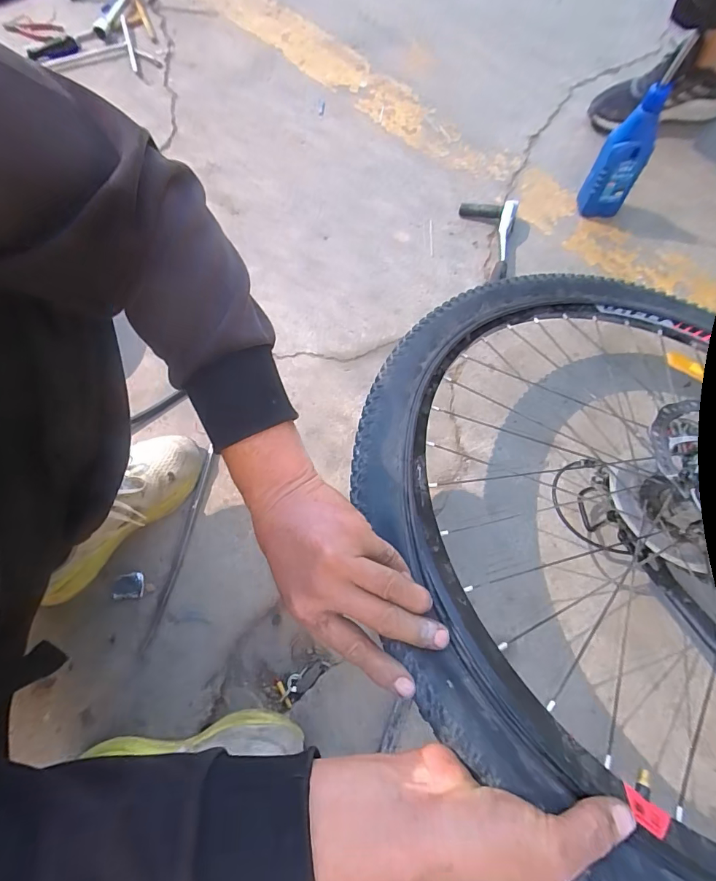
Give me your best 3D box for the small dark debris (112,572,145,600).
[{"bbox_3d":[-0.303,0.192,0.550,0.038,0.004,0.032,-7,69,-2],"label":"small dark debris"}]

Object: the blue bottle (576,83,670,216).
[{"bbox_3d":[0.432,-0.458,0.679,0.073,0.187,0.055,34,73,12],"label":"blue bottle"}]

